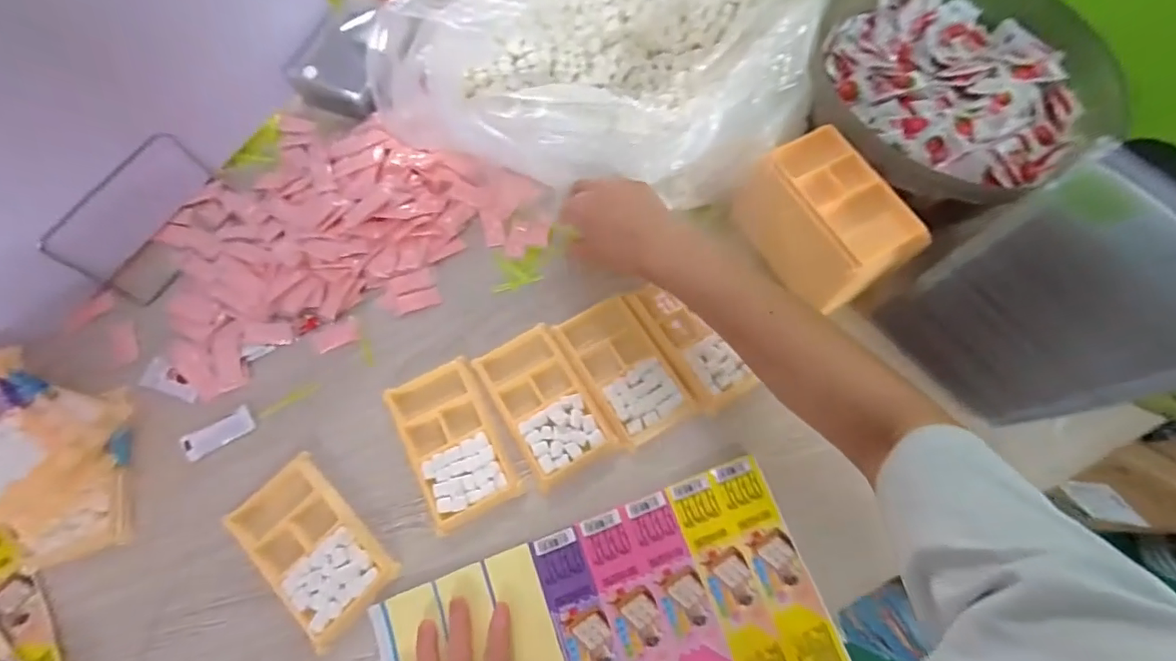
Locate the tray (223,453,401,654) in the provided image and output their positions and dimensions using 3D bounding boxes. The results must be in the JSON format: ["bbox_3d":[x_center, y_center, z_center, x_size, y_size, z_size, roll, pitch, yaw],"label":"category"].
[{"bbox_3d":[-0.219,0.171,0.398,0.074,0.015,0.129,-42,73,-16],"label":"tray"}]

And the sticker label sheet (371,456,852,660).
[{"bbox_3d":[0.020,0.237,0.388,0.324,0.008,0.172,-19,71,-7],"label":"sticker label sheet"}]

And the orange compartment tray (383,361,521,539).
[{"bbox_3d":[-0.118,0.095,0.438,0.076,0.011,0.136,-25,70,-10],"label":"orange compartment tray"}]

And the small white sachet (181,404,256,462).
[{"bbox_3d":[-0.322,0.089,0.437,0.055,0.006,0.024,-32,71,-13],"label":"small white sachet"}]

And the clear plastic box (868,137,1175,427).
[{"bbox_3d":[0.340,-0.017,0.371,0.085,0.181,0.150,-40,73,-15],"label":"clear plastic box"}]

